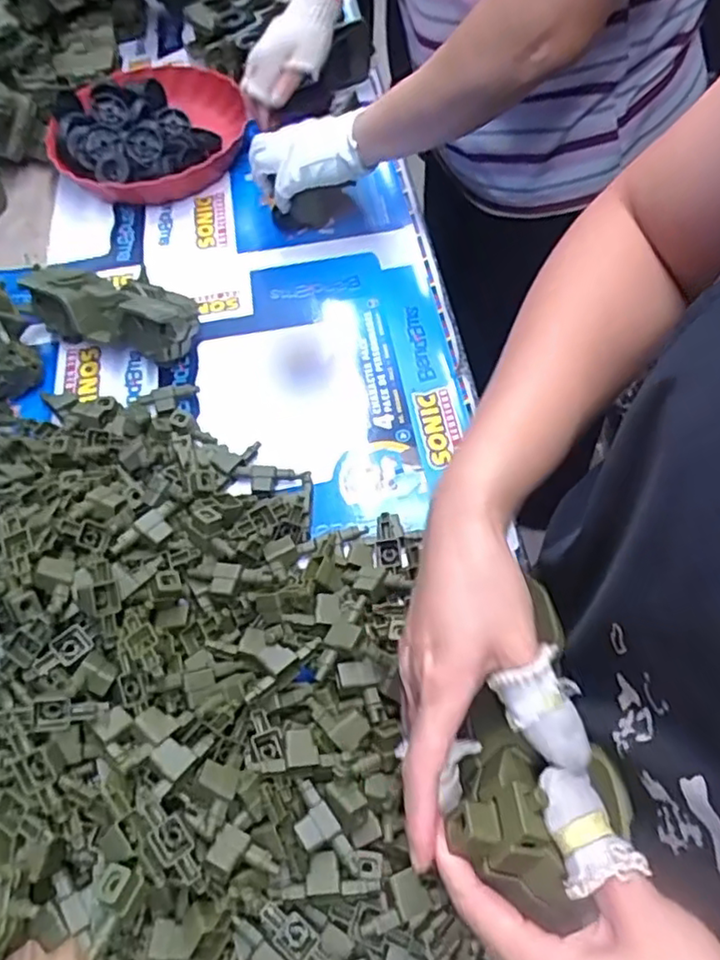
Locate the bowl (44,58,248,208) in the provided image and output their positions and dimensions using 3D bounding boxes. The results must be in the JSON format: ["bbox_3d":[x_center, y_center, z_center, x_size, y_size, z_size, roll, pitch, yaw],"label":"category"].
[{"bbox_3d":[-0.256,-0.436,0.820,0.239,0.066,0.231,-2,60,3],"label":"bowl"}]

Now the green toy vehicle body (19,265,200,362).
[{"bbox_3d":[-0.244,-0.163,0.661,0.168,0.077,0.059,15,62,12],"label":"green toy vehicle body"}]

